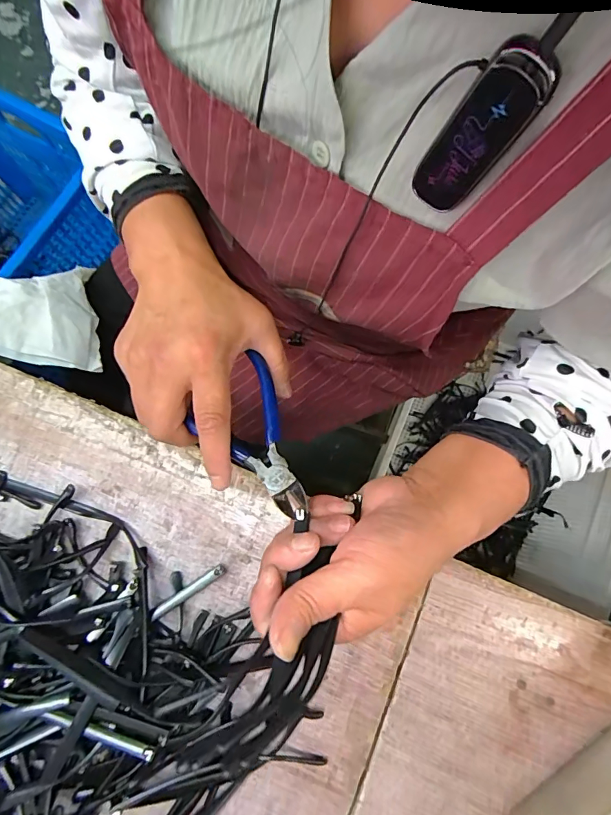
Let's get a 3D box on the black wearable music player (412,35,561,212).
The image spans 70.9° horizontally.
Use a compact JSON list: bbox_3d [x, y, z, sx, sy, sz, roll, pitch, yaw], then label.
[{"bbox_3d":[0.070,-0.110,0.174,0.025,0.063,0.011,39,56,-2],"label":"black wearable music player"}]

